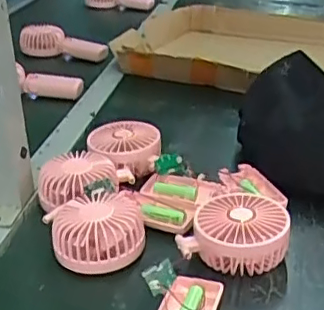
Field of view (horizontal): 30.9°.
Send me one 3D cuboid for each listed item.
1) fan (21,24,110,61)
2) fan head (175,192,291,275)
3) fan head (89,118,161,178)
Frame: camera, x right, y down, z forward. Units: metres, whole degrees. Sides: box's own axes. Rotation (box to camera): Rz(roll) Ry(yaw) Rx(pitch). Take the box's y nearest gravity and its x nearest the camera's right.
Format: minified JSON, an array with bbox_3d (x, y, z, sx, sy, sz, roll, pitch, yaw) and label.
[{"bbox_3d":[-0.186,-0.215,1.134,0.210,0.063,0.033,12,31,27],"label":"fan"},{"bbox_3d":[0.071,0.072,0.561,0.101,0.050,0.090,5,28,16],"label":"fan head"},{"bbox_3d":[-0.045,-0.005,0.723,0.089,0.045,0.091,-4,27,-2],"label":"fan head"}]

